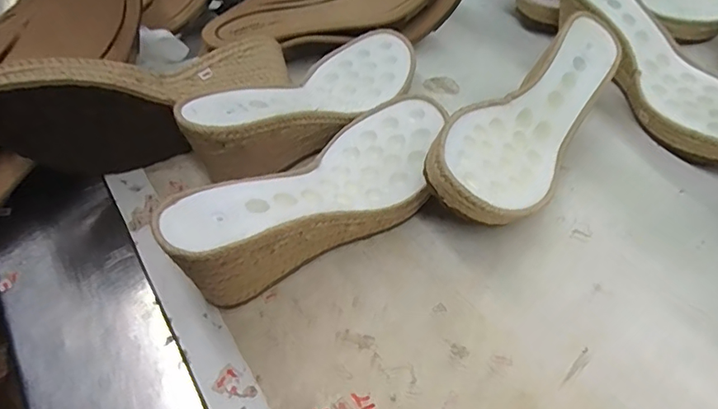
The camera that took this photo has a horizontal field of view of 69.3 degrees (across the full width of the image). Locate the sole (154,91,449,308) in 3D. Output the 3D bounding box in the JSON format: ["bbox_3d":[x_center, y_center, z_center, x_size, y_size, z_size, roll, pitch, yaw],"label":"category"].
[{"bbox_3d":[-0.013,-0.013,0.329,0.079,0.066,0.220,29,54,25],"label":"sole"}]

